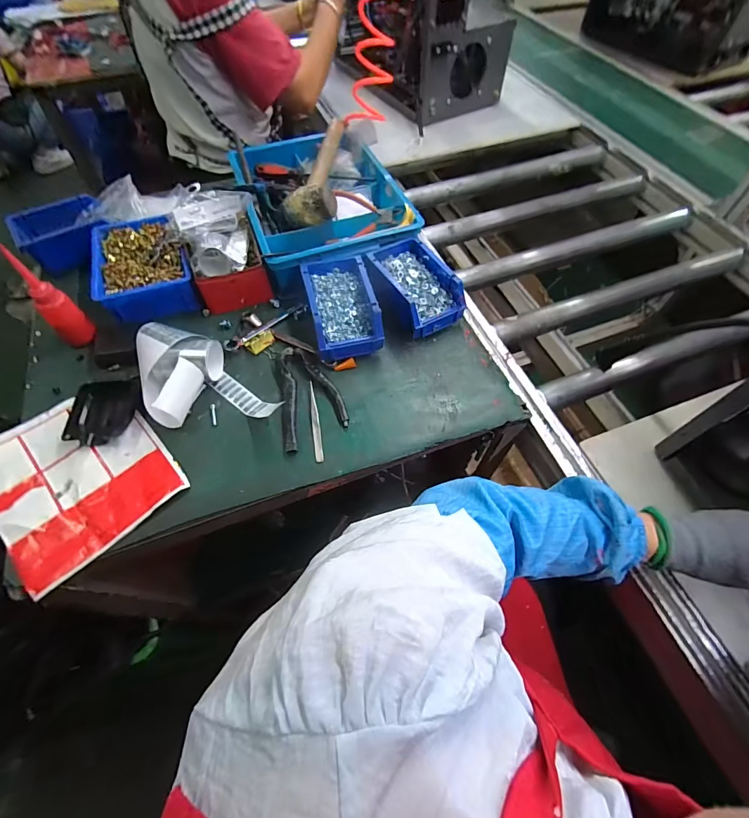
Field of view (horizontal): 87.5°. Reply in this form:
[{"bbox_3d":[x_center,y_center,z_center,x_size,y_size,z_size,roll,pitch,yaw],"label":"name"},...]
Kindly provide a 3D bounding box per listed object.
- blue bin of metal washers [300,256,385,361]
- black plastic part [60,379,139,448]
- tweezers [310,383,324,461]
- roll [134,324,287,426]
[{"bbox_3d":[-0.052,-0.167,0.625,0.103,0.055,0.174,-12,59,-7],"label":"blue bin of metal washers"},{"bbox_3d":[-0.384,0.004,0.558,0.085,0.024,0.105,3,59,2],"label":"black plastic part"},{"bbox_3d":[-0.083,0.016,0.554,0.011,0.005,0.126,-8,59,-4],"label":"tweezers"},{"bbox_3d":[-0.262,-0.039,0.561,0.135,0.067,0.208,-39,66,-21],"label":"roll"}]

